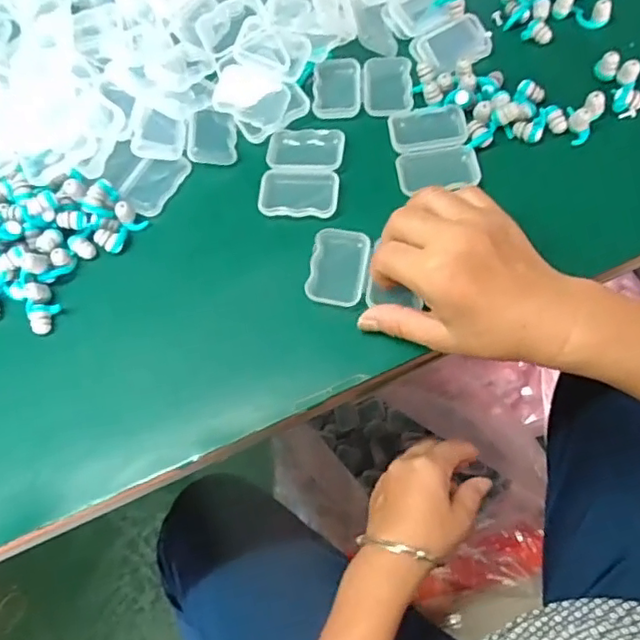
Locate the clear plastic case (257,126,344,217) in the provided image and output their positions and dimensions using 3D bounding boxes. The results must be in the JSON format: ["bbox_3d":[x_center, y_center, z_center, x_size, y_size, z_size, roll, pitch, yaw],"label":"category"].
[{"bbox_3d":[-0.013,-0.107,0.439,0.056,0.014,0.075,3,67,7],"label":"clear plastic case"}]

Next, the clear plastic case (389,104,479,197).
[{"bbox_3d":[0.082,-0.127,0.437,0.057,0.007,0.077,-8,66,2],"label":"clear plastic case"}]

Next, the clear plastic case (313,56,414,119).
[{"bbox_3d":[0.034,-0.185,0.470,0.076,0.011,0.063,-2,66,5],"label":"clear plastic case"}]

